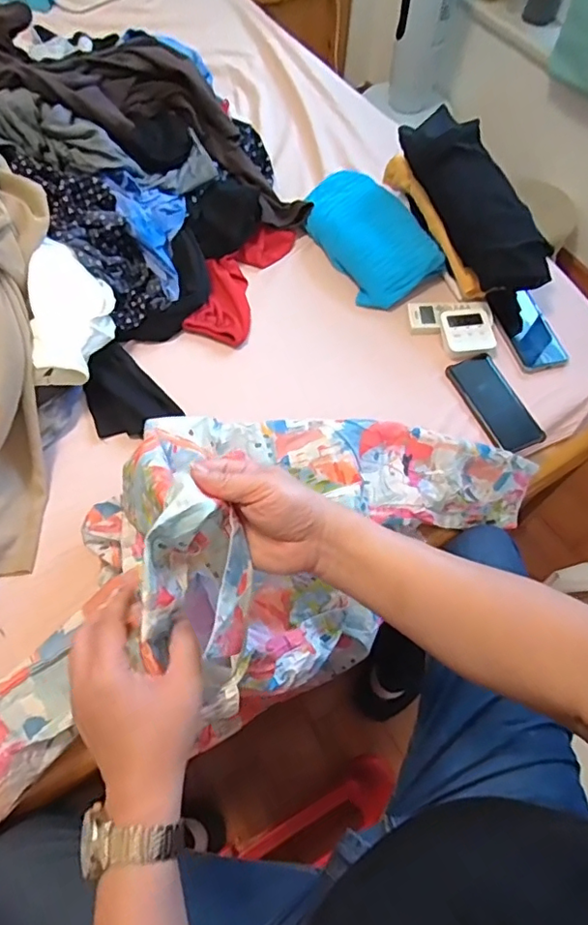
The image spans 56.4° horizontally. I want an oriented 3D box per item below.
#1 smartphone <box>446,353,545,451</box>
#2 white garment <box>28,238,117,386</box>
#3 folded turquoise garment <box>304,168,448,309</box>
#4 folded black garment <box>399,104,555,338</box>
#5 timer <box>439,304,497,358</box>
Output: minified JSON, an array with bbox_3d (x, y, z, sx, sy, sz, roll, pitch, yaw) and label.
[{"bbox_3d":[0.297,-0.091,0.806,0.080,0.006,0.160,-20,65,-13],"label":"smartphone"},{"bbox_3d":[-0.304,-0.204,0.759,0.091,0.096,0.201,-3,62,-4],"label":"white garment"},{"bbox_3d":[0.128,-0.407,0.955,0.166,0.045,0.313,-24,66,-15],"label":"folded turquoise garment"},{"bbox_3d":[0.288,-0.409,0.883,0.104,0.111,0.371,-23,82,-14],"label":"folded black garment"},{"bbox_3d":[0.268,-0.210,0.856,0.075,0.022,0.095,-8,62,-7],"label":"timer"}]

